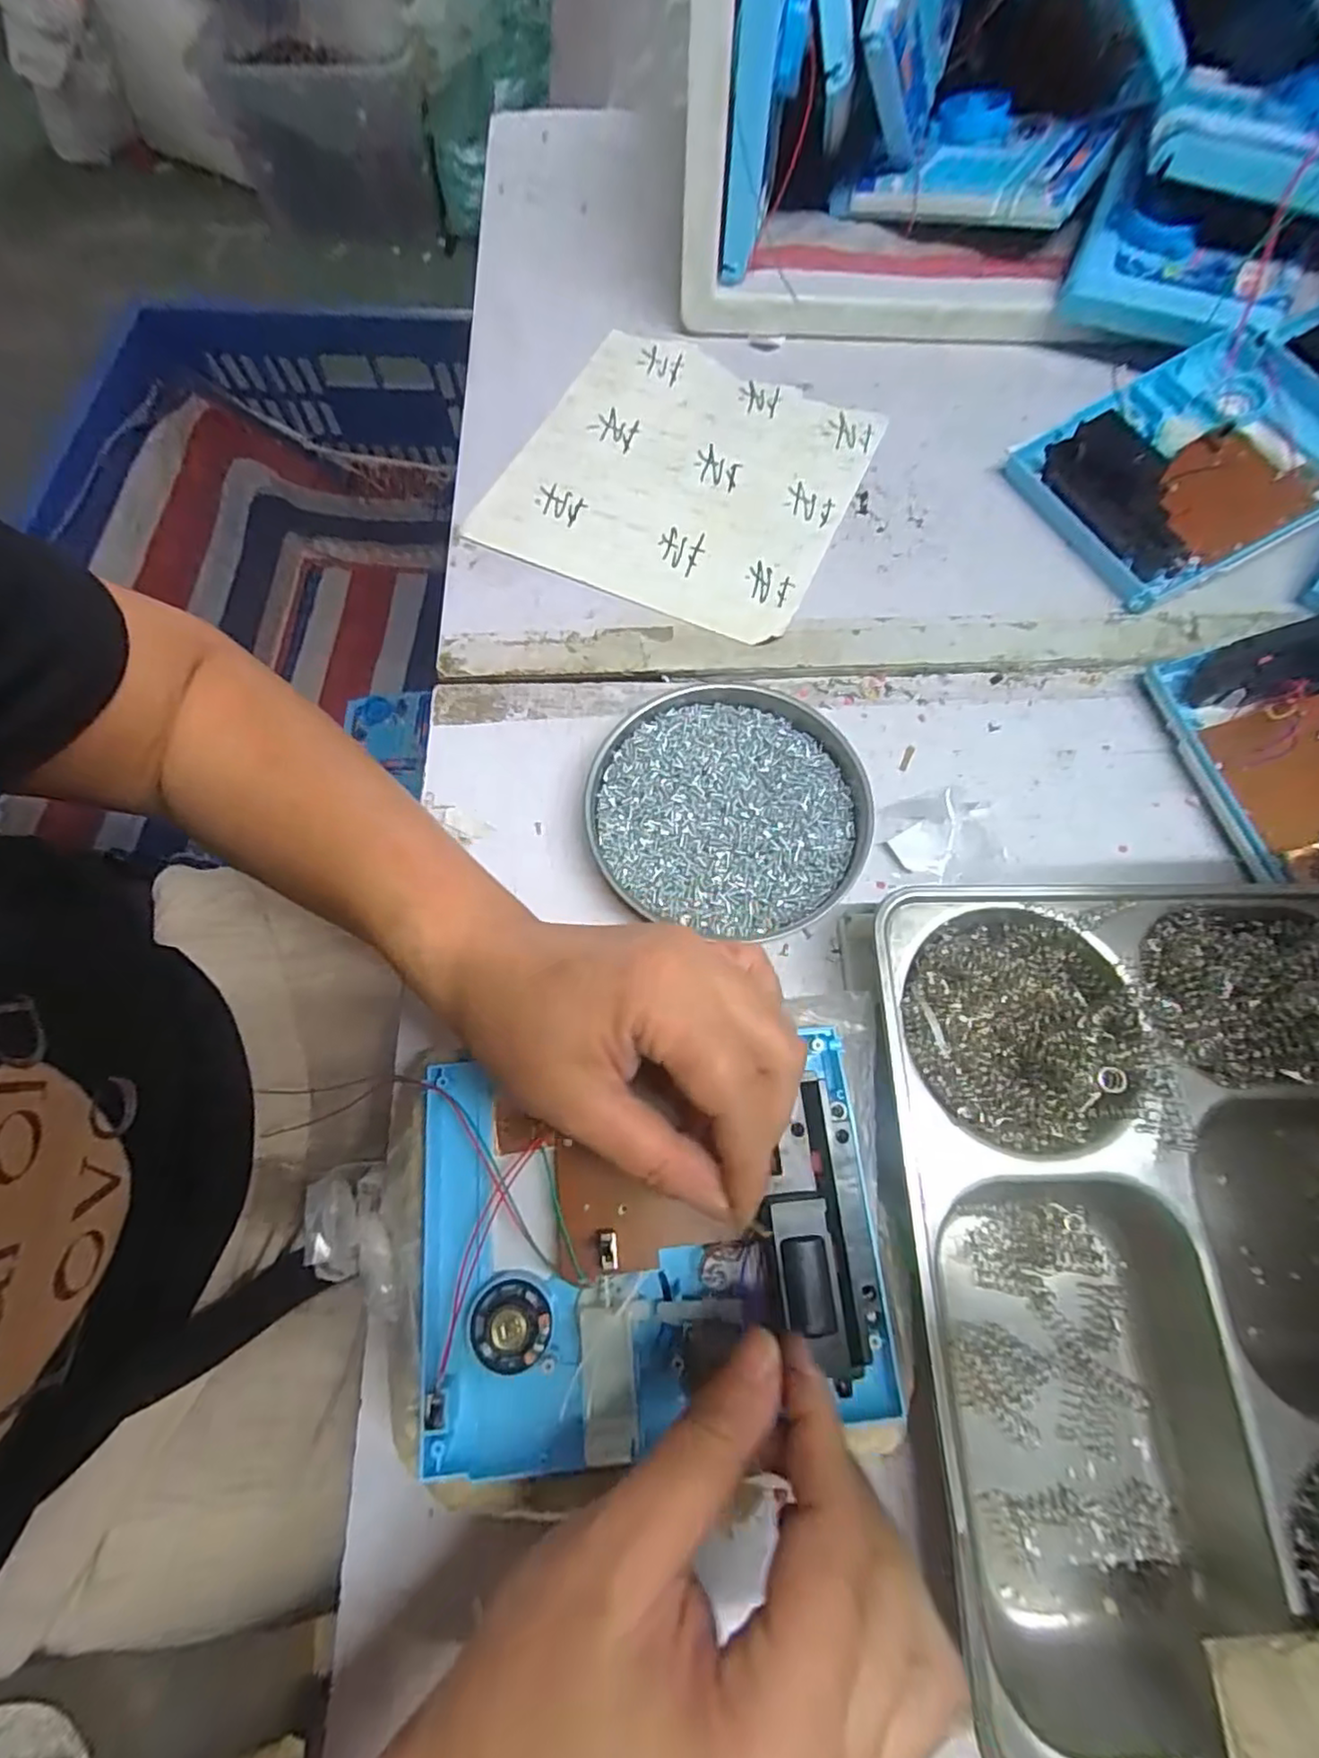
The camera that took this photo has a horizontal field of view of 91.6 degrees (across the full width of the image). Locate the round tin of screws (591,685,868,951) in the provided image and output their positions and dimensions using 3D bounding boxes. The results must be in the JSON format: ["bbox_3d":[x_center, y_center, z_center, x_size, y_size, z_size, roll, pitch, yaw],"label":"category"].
[{"bbox_3d":[0.036,-0.036,0.327,0.137,0.017,0.126,0,70,0],"label":"round tin of screws"}]

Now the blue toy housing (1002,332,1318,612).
[{"bbox_3d":[0.317,-0.246,0.384,0.168,0.042,0.131,-24,72,-8],"label":"blue toy housing"}]

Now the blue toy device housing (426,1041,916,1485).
[{"bbox_3d":[-0.005,0.132,0.236,0.164,0.027,0.128,-2,70,-1],"label":"blue toy device housing"}]

